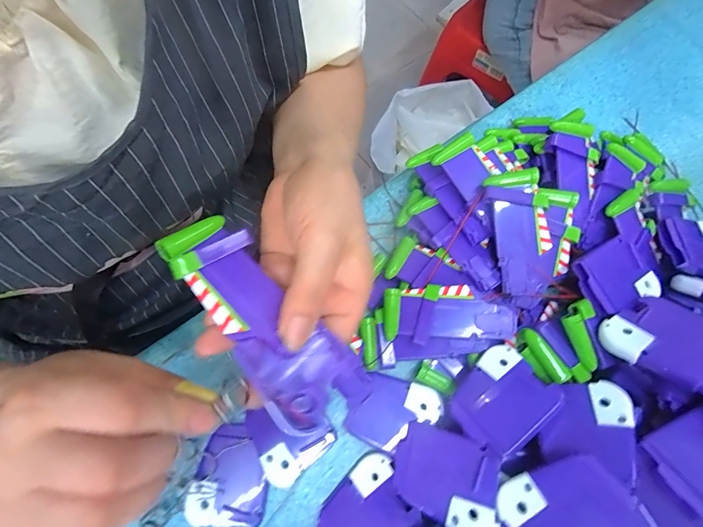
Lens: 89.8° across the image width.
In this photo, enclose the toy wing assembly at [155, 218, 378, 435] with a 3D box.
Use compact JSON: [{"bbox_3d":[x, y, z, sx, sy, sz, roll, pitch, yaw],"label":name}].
[{"bbox_3d":[-0.045,0.032,0.192,0.056,0.020,0.131,-37,92,-39],"label":"toy wing assembly"}]

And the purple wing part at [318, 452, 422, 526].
[{"bbox_3d":[0.009,0.162,0.226,0.063,0.004,0.048,-43,57,-10],"label":"purple wing part"}]

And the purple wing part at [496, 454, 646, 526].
[{"bbox_3d":[0.115,0.133,0.187,0.059,0.004,0.049,-40,49,5],"label":"purple wing part"}]

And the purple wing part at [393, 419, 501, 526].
[{"bbox_3d":[0.058,0.132,0.219,0.062,0.004,0.048,12,69,30],"label":"purple wing part"}]

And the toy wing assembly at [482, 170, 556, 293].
[{"bbox_3d":[0.127,-0.023,0.264,0.037,0.018,0.089,-10,91,-5],"label":"toy wing assembly"}]

